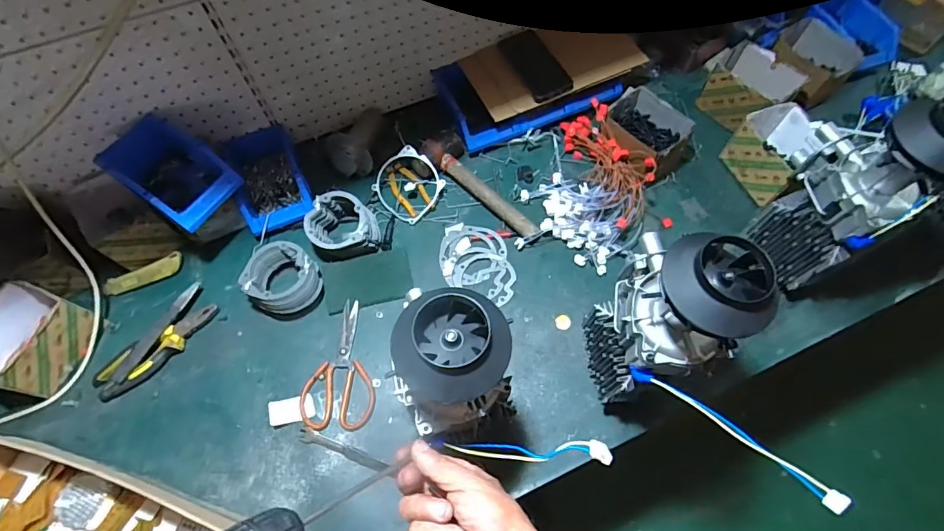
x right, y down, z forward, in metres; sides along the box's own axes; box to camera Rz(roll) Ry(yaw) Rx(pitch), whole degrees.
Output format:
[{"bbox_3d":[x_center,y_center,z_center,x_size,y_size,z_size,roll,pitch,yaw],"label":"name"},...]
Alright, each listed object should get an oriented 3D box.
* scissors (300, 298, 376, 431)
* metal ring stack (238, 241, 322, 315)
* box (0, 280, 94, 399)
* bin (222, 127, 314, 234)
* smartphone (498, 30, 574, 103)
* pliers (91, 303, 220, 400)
[{"bbox_3d":[-0.203,0.151,0.713,0.105,0.010,0.193,-2,62,1],"label":"scissors"},{"bbox_3d":[-0.304,0.022,0.747,0.116,0.063,0.111,34,69,18],"label":"metal ring stack"},{"bbox_3d":[-0.671,0.112,0.699,0.118,0.093,0.151,20,65,12],"label":"box"},{"bbox_3d":[-0.359,-0.157,0.821,0.127,0.068,0.197,-24,64,-10],"label":"bin"},{"bbox_3d":[0.122,-0.378,0.863,0.075,0.013,0.170,-22,64,-9],"label":"smartphone"},{"bbox_3d":[-0.500,0.129,0.728,0.202,0.021,0.065,-40,68,-17],"label":"pliers"}]

